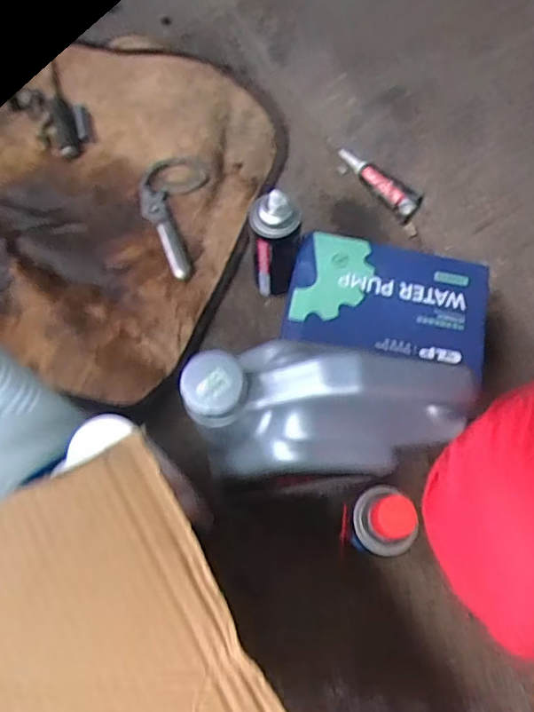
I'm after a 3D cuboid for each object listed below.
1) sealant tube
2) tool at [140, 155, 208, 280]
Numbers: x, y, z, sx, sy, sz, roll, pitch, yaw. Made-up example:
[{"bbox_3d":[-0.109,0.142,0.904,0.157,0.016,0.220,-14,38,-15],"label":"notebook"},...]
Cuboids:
[{"bbox_3d":[0.155,-0.251,0.766,0.144,0.023,0.036,43,74,15],"label":"sealant tube"},{"bbox_3d":[-0.144,-0.210,0.765,0.095,0.032,0.213,5,68,2],"label":"tool"}]

